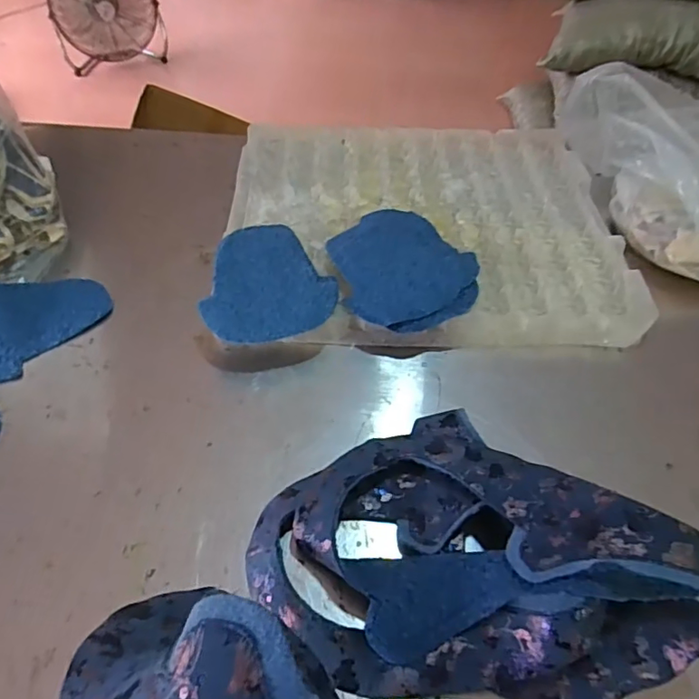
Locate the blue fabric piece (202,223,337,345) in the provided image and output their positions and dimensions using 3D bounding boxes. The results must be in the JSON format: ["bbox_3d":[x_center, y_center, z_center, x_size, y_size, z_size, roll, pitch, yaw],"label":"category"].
[{"bbox_3d":[-0.090,-0.071,0.535,0.122,0.009,0.158,-18,54,-16],"label":"blue fabric piece"}]

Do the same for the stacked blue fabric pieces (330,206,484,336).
[{"bbox_3d":[0.053,-0.091,0.560,0.138,0.012,0.170,-18,54,-16],"label":"stacked blue fabric pieces"}]

